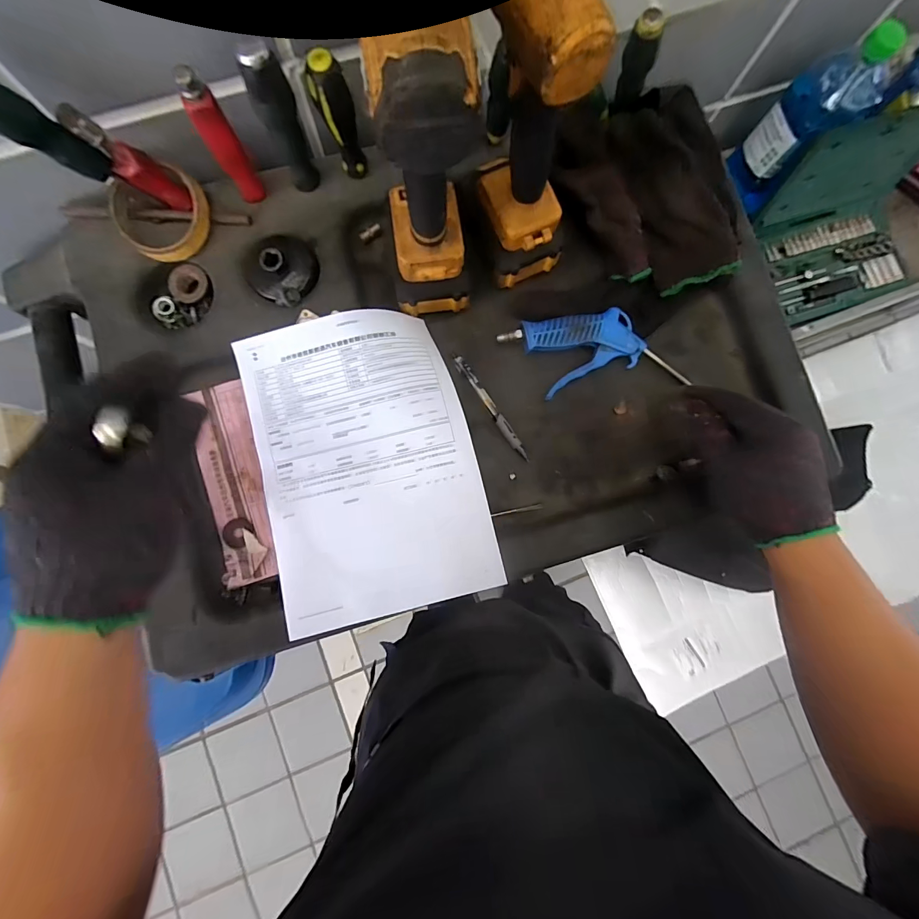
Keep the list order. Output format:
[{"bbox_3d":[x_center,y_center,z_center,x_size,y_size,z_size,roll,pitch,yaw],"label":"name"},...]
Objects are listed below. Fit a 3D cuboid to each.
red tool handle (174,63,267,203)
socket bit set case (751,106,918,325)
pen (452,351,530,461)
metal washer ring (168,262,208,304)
[{"bbox_3d":[-0.211,-0.282,0.366,0.025,0.118,0.018,-25,86,-5],"label":"red tool handle"},{"bbox_3d":[0.667,-0.393,0.662,0.282,0.161,0.226,-20,86,-5],"label":"socket bit set case"},{"bbox_3d":[0.033,-0.057,0.435,0.013,0.008,0.137,-34,87,-6],"label":"pen"},{"bbox_3d":[-0.279,-0.181,0.416,0.036,0.010,0.039,0,84,-3],"label":"metal washer ring"}]

